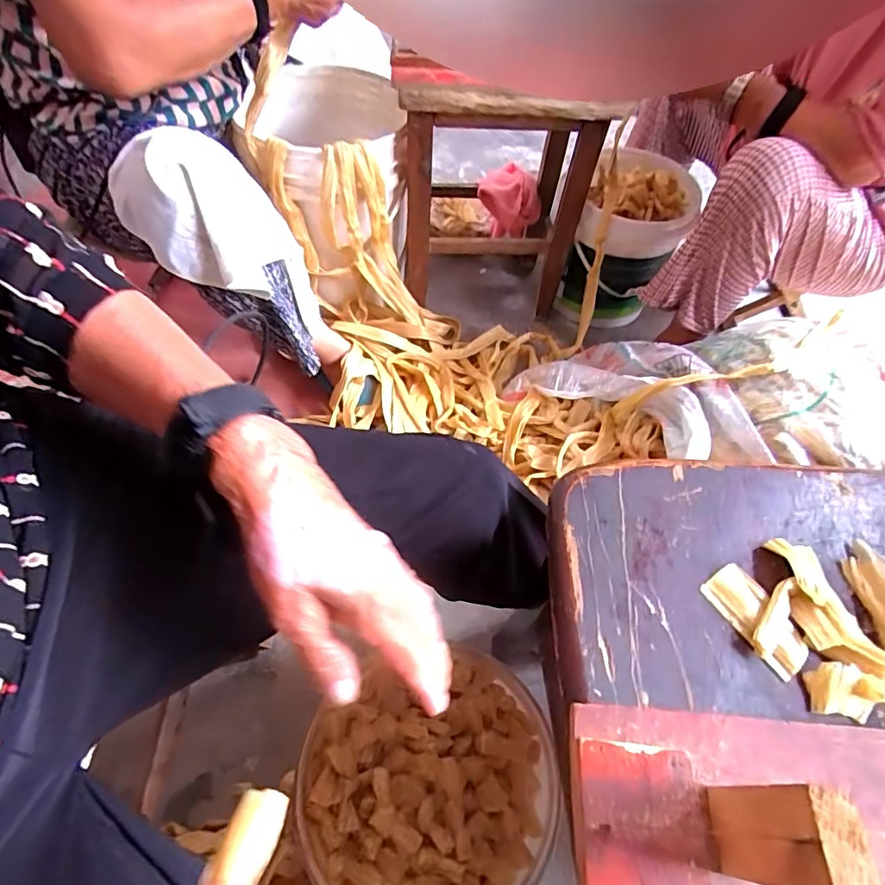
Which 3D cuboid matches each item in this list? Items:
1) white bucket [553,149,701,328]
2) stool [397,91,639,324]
[{"bbox_3d":[0.368,-0.401,1.078,0.202,0.250,0.236,18,56,8],"label":"white bucket"},{"bbox_3d":[0.093,-0.477,1.009,0.330,0.426,0.254,-1,56,-4],"label":"stool"}]

